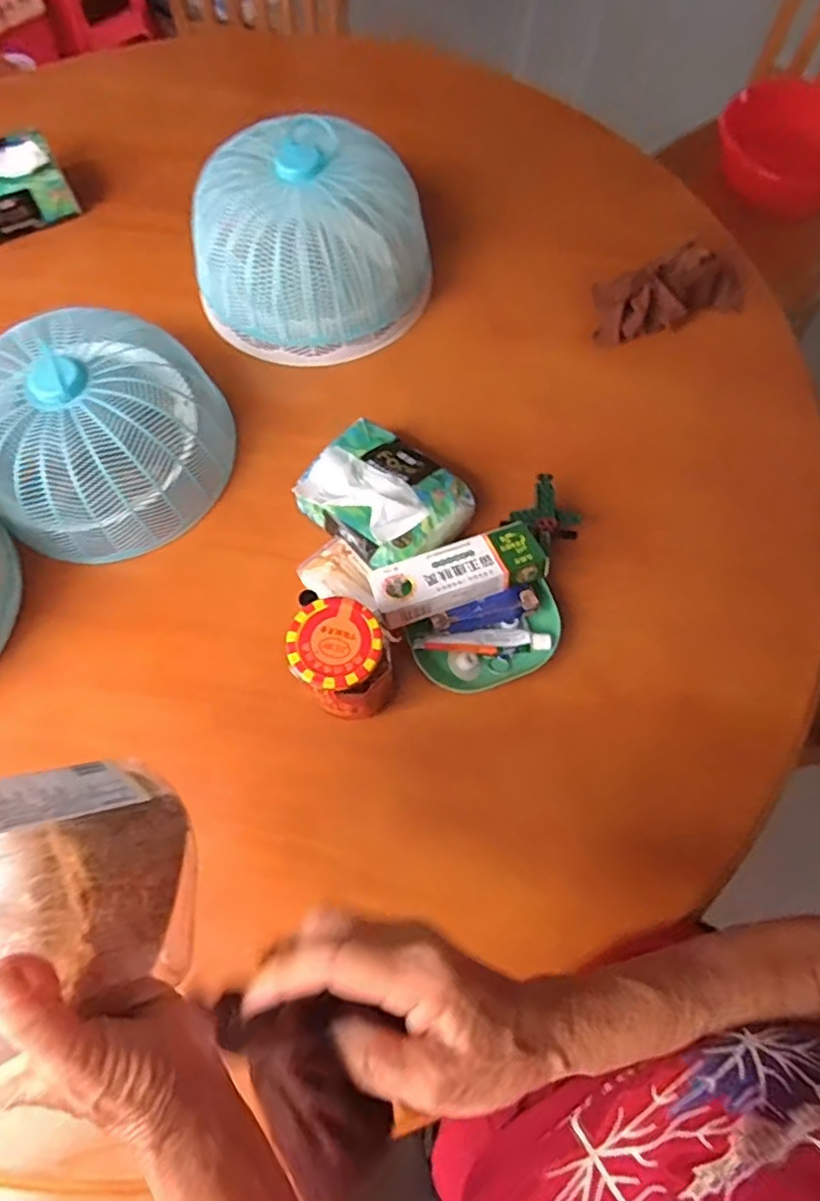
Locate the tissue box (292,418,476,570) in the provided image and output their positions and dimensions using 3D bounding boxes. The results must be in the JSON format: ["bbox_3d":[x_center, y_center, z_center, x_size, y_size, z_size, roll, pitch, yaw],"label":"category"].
[{"bbox_3d":[-0.023,-0.096,0.564,0.135,0.051,0.109,39,74,14],"label":"tissue box"}]

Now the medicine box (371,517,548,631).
[{"bbox_3d":[0.039,-0.024,0.531,0.139,0.023,0.053,-18,70,-6],"label":"medicine box"}]

